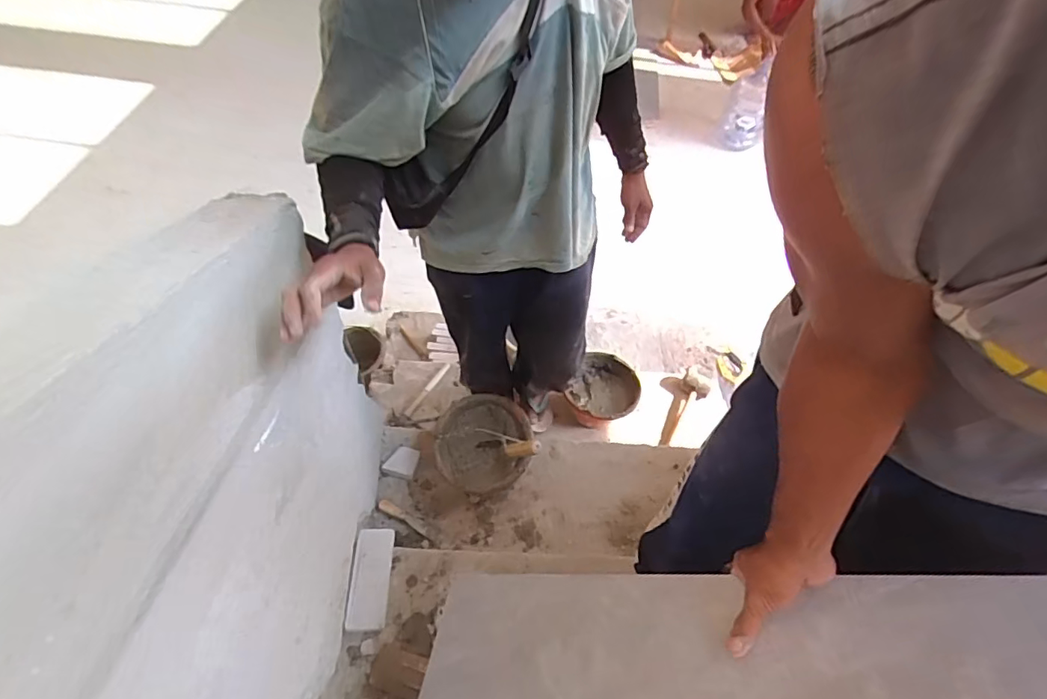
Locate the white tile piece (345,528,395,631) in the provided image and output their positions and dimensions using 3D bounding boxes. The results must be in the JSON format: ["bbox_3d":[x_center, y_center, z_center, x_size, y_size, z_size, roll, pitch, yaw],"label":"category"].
[{"bbox_3d":[-0.317,0.472,1.098,0.079,0.013,0.197,17,45,-23],"label":"white tile piece"}]

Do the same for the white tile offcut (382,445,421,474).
[{"bbox_3d":[-0.330,0.300,1.435,0.083,0.004,0.075,16,53,-8],"label":"white tile offcut"}]

